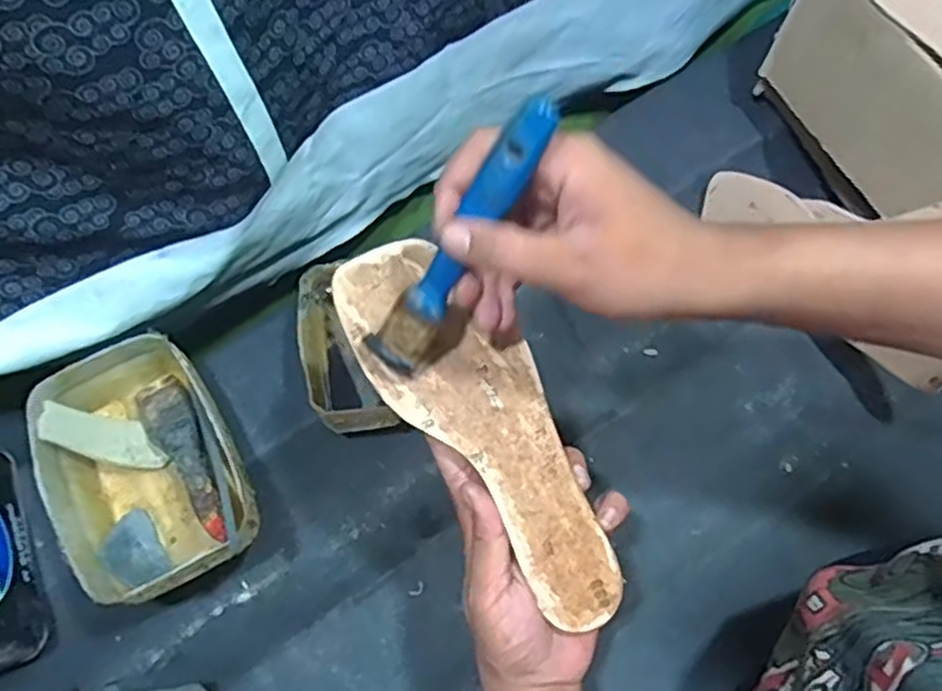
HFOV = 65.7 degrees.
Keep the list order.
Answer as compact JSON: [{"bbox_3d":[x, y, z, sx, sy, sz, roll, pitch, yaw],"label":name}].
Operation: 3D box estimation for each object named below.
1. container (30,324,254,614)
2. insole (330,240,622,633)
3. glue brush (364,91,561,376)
[{"bbox_3d":[-0.242,0.094,0.554,0.128,0.068,0.184,-32,71,-9],"label":"container"},{"bbox_3d":[0.013,0.046,0.411,0.075,0.006,0.239,-38,92,-11],"label":"insole"},{"bbox_3d":[-0.007,-0.046,0.346,0.026,0.162,0.014,48,39,18],"label":"glue brush"}]

